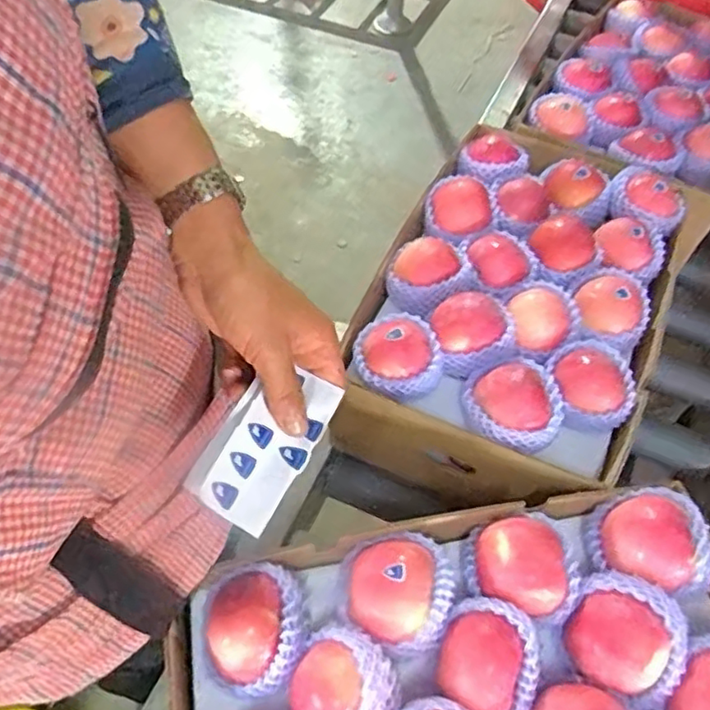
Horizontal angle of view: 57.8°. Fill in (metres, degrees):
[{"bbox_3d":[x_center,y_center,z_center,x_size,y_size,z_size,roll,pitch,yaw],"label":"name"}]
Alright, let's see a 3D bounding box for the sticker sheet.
[{"bbox_3d":[-0.052,0.051,0.377,0.052,0.010,0.095,34,62,-8],"label":"sticker sheet"}]

